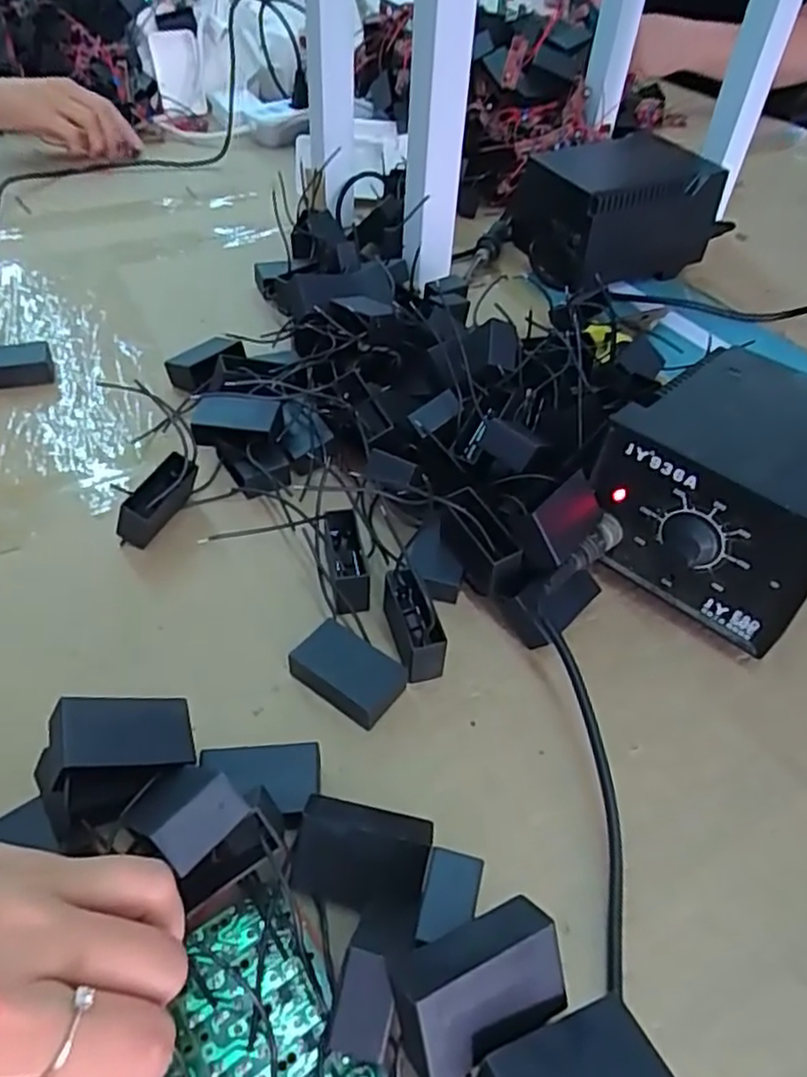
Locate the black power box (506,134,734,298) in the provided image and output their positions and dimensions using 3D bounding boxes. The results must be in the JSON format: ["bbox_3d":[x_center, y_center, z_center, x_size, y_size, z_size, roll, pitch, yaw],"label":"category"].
[{"bbox_3d":[0.192,-0.309,0.632,0.149,0.083,0.129,-20,51,-21],"label":"black power box"}]

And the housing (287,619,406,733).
[{"bbox_3d":[-0.025,0.063,0.319,0.046,0.021,0.029,30,50,22],"label":"housing"}]

